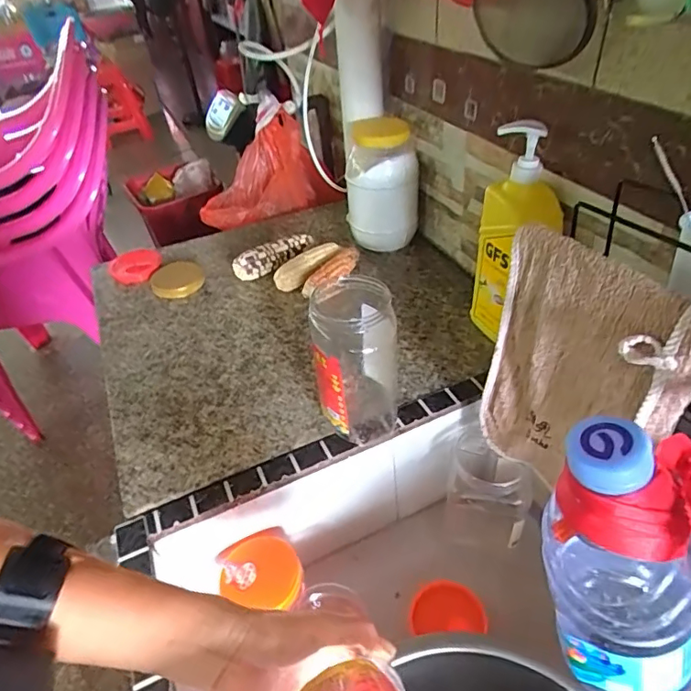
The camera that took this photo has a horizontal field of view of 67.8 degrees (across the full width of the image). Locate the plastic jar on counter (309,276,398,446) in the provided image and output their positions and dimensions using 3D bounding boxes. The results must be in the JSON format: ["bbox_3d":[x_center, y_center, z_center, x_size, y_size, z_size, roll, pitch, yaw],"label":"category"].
[{"bbox_3d":[0.014,0.020,0.585,0.086,0.173,0.096,-6,41,2],"label":"plastic jar on counter"}]

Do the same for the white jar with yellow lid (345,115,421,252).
[{"bbox_3d":[0.063,-0.266,0.880,0.119,0.201,0.107,-2,41,6],"label":"white jar with yellow lid"}]

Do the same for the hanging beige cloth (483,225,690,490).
[{"bbox_3d":[0.200,0.041,0.467,0.028,0.273,0.175,-26,44,-20],"label":"hanging beige cloth"}]

